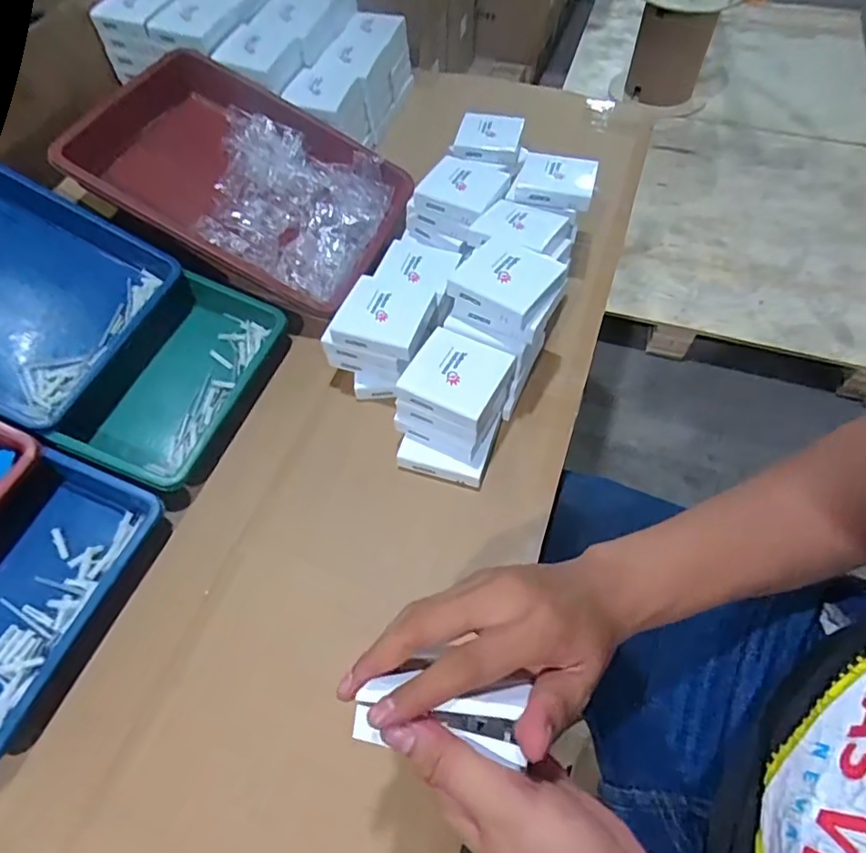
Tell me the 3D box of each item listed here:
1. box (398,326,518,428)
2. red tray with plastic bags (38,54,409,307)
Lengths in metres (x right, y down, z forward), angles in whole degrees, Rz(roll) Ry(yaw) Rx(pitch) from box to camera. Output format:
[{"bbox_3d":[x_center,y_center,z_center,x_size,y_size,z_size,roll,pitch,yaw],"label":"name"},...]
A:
[{"bbox_3d":[0.023,-0.046,0.532,0.082,0.026,0.082,25,61,16],"label":"box"},{"bbox_3d":[-0.229,-0.291,0.690,0.352,0.080,0.260,26,70,-6],"label":"red tray with plastic bags"}]

